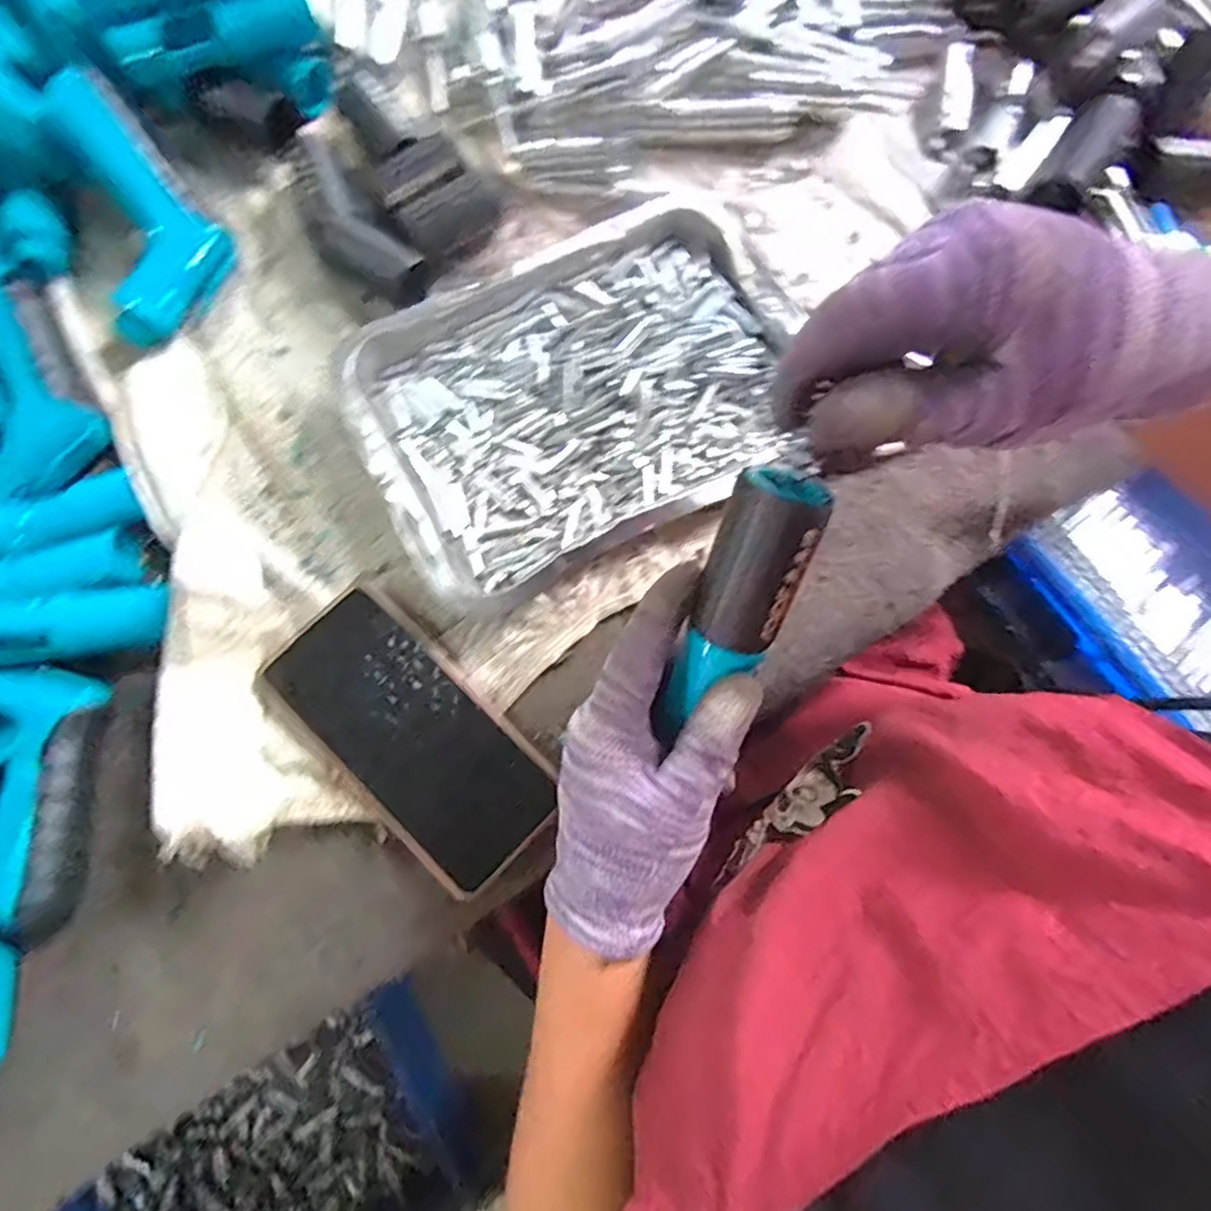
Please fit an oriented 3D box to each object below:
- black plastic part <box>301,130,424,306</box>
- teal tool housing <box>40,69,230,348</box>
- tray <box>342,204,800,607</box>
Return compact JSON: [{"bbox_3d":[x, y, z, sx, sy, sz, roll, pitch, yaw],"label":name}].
[{"bbox_3d":[-0.154,-0.227,0.392,0.041,0.025,0.118,-36,81,-9],"label":"black plastic part"},{"bbox_3d":[-0.266,-0.229,0.372,0.070,0.039,0.137,-16,107,-4],"label":"teal tool housing"},{"bbox_3d":[-0.013,-0.118,0.366,0.236,0.030,0.171,-26,79,-7],"label":"tray"}]

